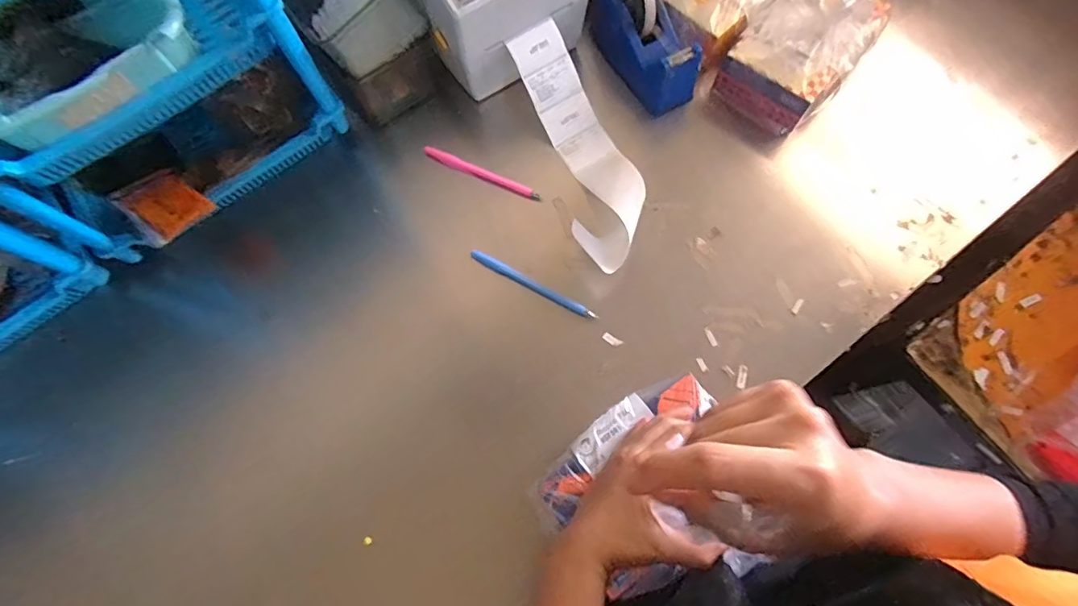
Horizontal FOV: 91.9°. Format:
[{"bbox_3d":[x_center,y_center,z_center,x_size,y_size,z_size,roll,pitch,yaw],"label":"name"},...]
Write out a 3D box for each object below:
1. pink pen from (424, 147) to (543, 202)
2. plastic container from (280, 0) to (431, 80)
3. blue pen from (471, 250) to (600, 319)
[{"bbox_3d":[-0.069,-0.155,0.628,0.157,0.014,0.016,25,75,9],"label":"pink pen"},{"bbox_3d":[-0.211,-0.330,0.573,0.112,0.067,0.138,-39,76,-9],"label":"plastic container"},{"bbox_3d":[-0.007,-0.019,0.569,0.153,0.009,0.010,28,76,10],"label":"blue pen"}]

